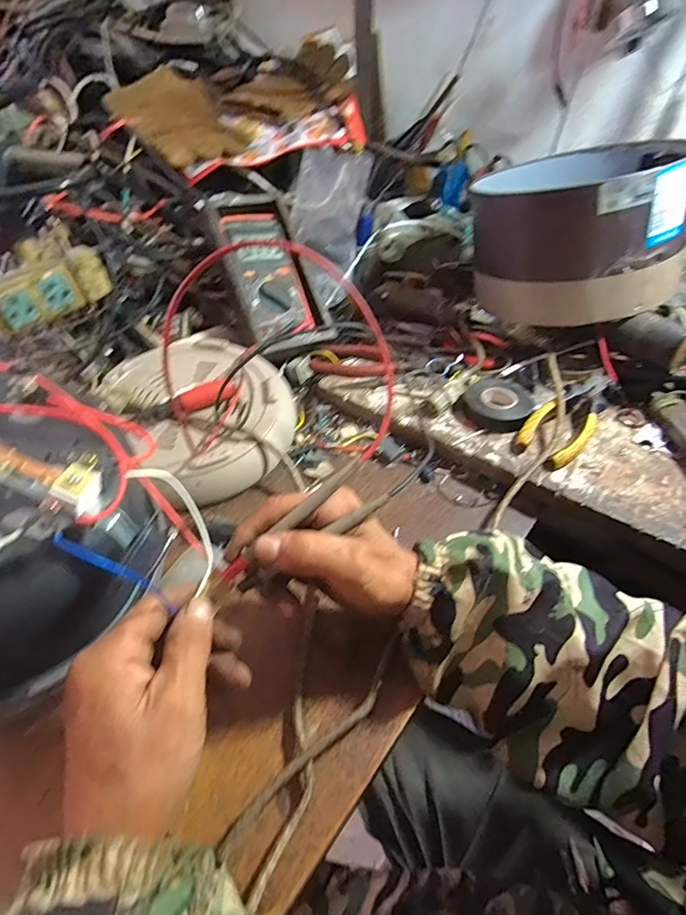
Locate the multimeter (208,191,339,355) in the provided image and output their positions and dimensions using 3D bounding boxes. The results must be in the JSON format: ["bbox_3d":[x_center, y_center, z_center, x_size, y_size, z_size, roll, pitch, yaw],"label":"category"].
[{"bbox_3d":[-0.095,-0.239,0.595,0.104,0.031,0.208,-24,90,-22],"label":"multimeter"}]

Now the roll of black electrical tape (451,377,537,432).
[{"bbox_3d":[0.171,-0.061,0.522,0.078,0.025,0.074,0,45,0],"label":"roll of black electrical tape"}]

